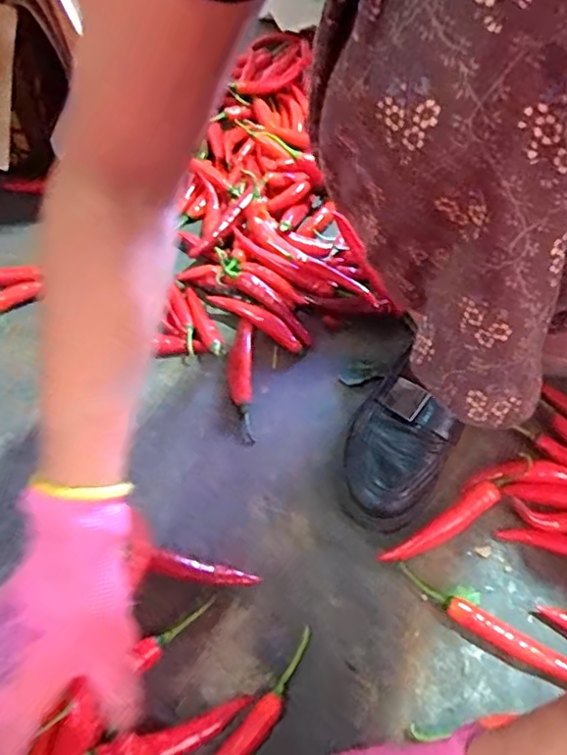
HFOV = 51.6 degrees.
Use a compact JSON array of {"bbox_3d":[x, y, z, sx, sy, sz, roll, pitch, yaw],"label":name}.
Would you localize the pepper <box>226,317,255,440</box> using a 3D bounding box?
[{"bbox_3d":[-0.041,-0.002,0.568,0.025,0.014,0.132,-2,56,-4],"label":"pepper"}]

